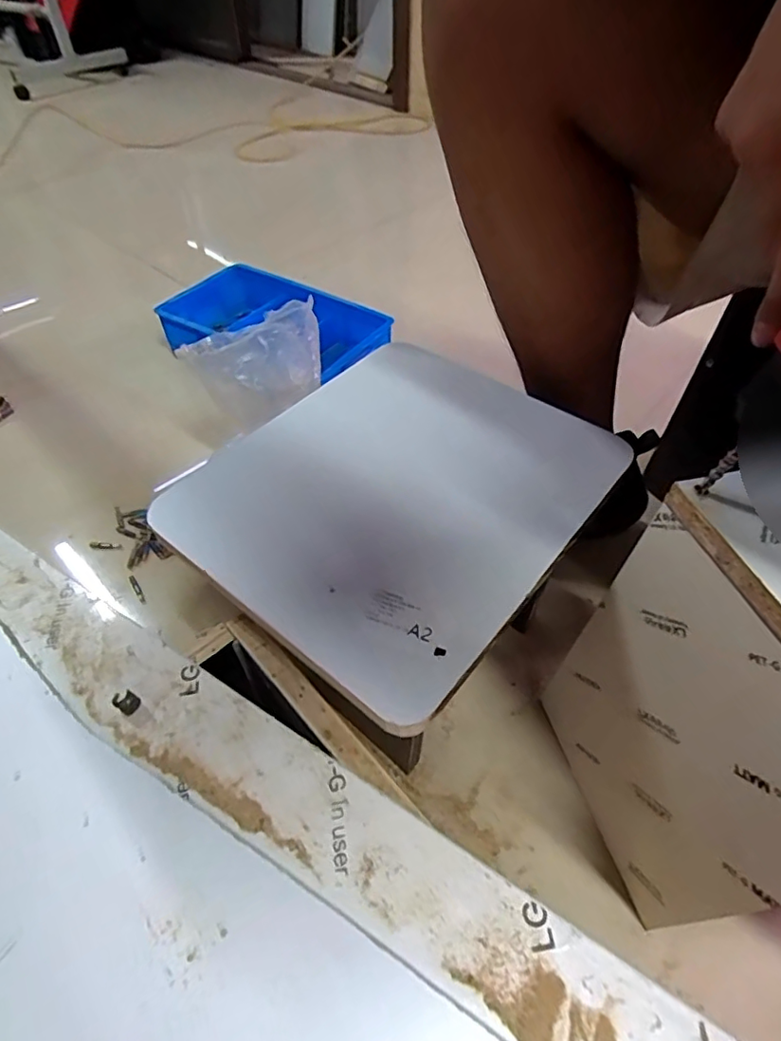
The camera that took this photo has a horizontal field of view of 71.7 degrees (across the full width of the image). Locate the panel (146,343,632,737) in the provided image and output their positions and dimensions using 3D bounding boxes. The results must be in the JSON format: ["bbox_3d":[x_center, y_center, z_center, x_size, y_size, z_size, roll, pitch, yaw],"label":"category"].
[{"bbox_3d":[0.007,-0.032,0.425,0.261,0.015,0.305,34,58,25],"label":"panel"}]

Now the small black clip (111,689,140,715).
[{"bbox_3d":[-0.163,0.110,0.331,0.017,0.007,0.012,25,56,22],"label":"small black clip"}]

